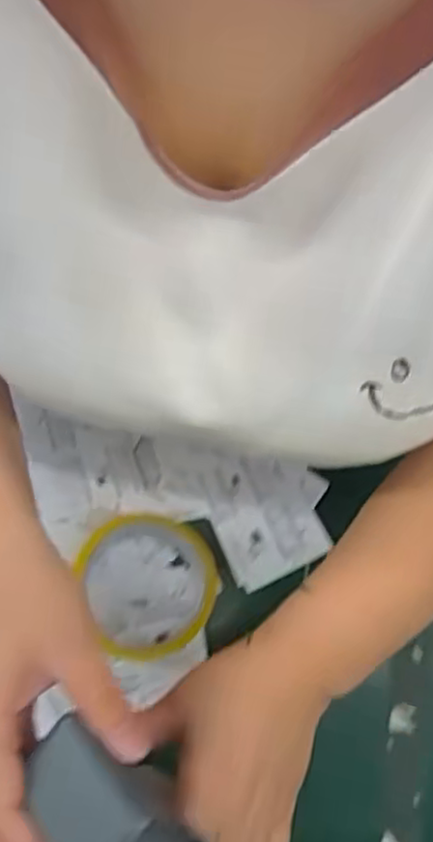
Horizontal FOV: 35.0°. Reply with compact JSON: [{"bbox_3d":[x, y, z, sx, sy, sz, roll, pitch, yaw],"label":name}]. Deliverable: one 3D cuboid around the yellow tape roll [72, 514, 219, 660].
[{"bbox_3d":[-0.042,0.106,0.453,0.084,0.055,0.090,0,74,-1],"label":"yellow tape roll"}]

